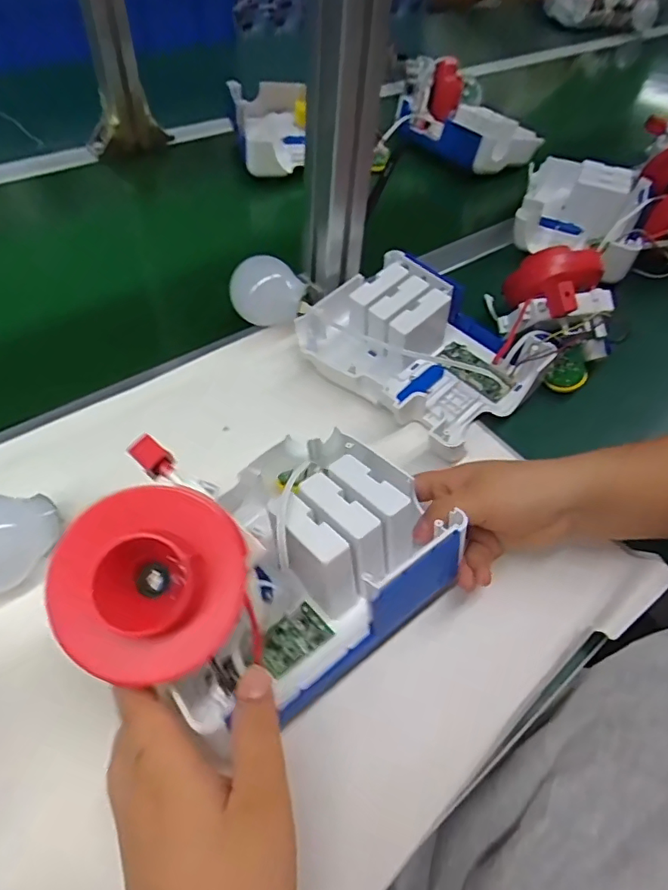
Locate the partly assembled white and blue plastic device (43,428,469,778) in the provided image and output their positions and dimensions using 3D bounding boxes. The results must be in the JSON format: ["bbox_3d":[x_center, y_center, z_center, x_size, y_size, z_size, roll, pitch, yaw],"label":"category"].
[{"bbox_3d":[-0.035,0.061,0.295,0.141,0.111,0.204,38,58,23],"label":"partly assembled white and blue plastic device"}]

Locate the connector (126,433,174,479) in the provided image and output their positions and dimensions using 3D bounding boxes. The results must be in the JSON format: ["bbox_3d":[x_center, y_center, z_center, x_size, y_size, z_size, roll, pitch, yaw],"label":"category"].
[{"bbox_3d":[-0.101,0.007,0.294,0.016,0.010,0.025,-43,105,-17],"label":"connector"}]

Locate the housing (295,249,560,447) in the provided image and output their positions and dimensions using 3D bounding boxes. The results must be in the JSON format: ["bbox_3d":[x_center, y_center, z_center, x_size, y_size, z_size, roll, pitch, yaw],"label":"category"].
[{"bbox_3d":[0.074,-0.085,0.457,0.186,0.065,0.136,37,57,22],"label":"housing"}]

